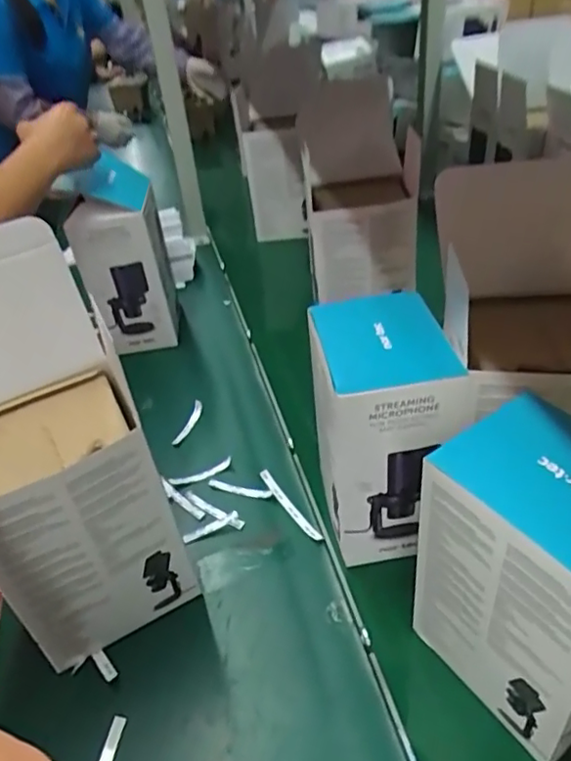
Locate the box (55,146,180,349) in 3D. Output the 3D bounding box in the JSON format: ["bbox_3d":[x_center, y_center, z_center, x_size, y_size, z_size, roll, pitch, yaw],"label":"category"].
[{"bbox_3d":[-0.255,-0.189,0.969,0.113,0.292,0.152,-7,36,-2],"label":"box"}]

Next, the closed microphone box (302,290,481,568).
[{"bbox_3d":[0.099,0.058,0.609,0.126,0.241,0.151,-12,37,-9],"label":"closed microphone box"}]

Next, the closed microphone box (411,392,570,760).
[{"bbox_3d":[0.186,0.154,0.454,0.097,0.240,0.152,-26,41,-26],"label":"closed microphone box"}]

